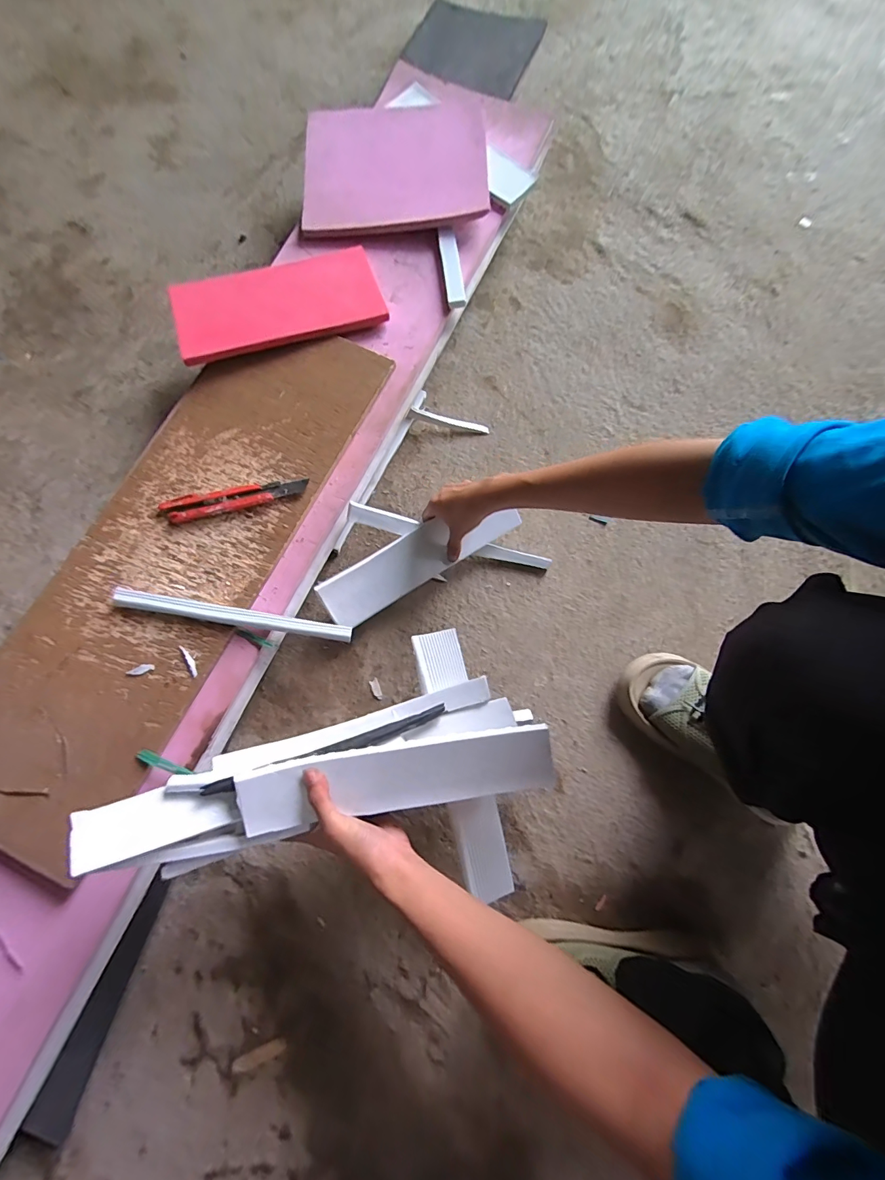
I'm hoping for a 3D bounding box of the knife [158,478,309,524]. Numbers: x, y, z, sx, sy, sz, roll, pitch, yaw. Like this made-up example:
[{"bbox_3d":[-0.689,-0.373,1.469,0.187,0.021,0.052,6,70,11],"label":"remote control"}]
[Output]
[{"bbox_3d":[-0.257,-0.111,0.528,0.178,0.014,0.031,-10,77,-2],"label":"knife"}]

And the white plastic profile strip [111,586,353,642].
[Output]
[{"bbox_3d":[-0.241,0.028,0.494,0.270,0.016,0.020,10,77,2],"label":"white plastic profile strip"}]

